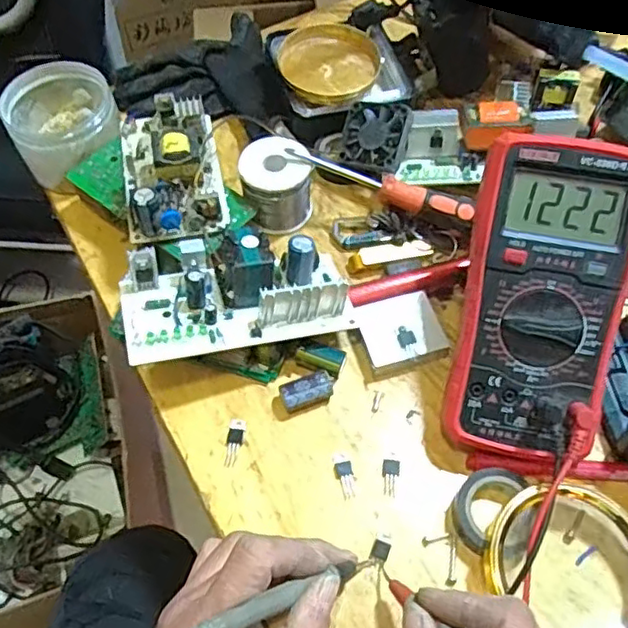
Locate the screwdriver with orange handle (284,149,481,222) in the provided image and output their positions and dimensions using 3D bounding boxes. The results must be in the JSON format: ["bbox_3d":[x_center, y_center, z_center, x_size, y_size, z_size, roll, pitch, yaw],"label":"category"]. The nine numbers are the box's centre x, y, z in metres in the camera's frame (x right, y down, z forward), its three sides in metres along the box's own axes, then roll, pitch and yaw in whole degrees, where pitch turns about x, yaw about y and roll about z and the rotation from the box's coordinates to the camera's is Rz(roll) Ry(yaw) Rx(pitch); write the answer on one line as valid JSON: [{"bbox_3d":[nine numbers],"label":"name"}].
[{"bbox_3d":[0.047,-0.093,0.460,0.140,0.016,0.015,17,60,10],"label":"screwdriver with orange handle"}]

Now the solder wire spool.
[{"bbox_3d":[-0.027,-0.098,0.477,0.050,0.058,0.045,-4,59,-3],"label":"solder wire spool"}]

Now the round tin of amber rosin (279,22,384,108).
[{"bbox_3d":[0.013,-0.212,0.529,0.081,0.014,0.086,0,59,0],"label":"round tin of amber rosin"}]

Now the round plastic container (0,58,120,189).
[{"bbox_3d":[-0.201,-0.155,0.507,0.081,0.053,0.088,-26,62,-15],"label":"round plastic container"}]

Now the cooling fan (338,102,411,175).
[{"bbox_3d":[0.047,-0.138,0.487,0.050,0.008,0.052,18,93,27],"label":"cooling fan"}]

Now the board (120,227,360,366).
[{"bbox_3d":[-0.051,-0.017,0.408,0.146,0.044,0.075,-13,59,-8],"label":"board"}]

